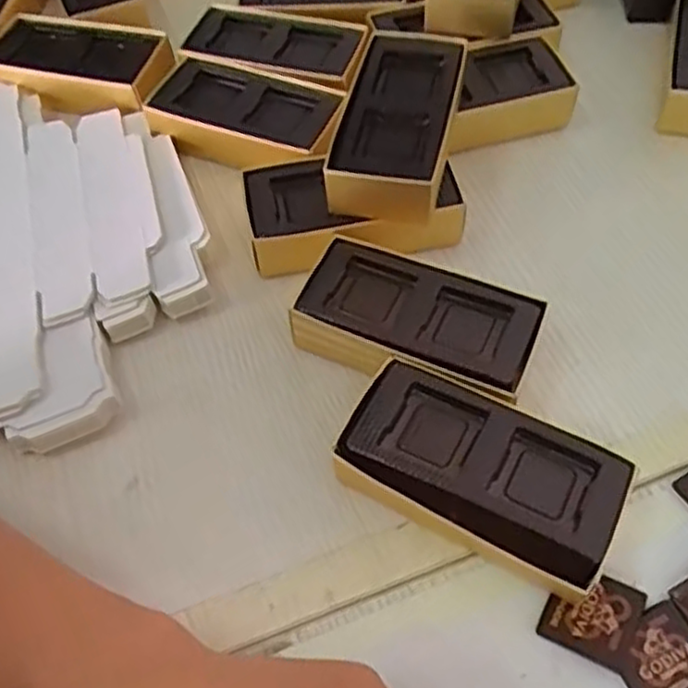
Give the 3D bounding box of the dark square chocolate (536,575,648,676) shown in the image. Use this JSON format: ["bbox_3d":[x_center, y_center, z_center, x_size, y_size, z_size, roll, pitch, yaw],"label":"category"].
[{"bbox_3d":[0.099,0.108,0.293,0.034,0.006,0.033,23,61,18],"label":"dark square chocolate"}]

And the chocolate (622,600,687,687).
[{"bbox_3d":[0.123,0.122,0.284,0.034,0.004,0.033,-25,58,-12],"label":"chocolate"}]

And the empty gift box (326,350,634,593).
[{"bbox_3d":[0.057,0.058,0.310,0.116,0.040,0.066,25,62,19],"label":"empty gift box"}]

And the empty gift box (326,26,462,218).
[{"bbox_3d":[0.030,-0.118,0.394,0.055,0.036,0.120,9,58,10],"label":"empty gift box"}]

